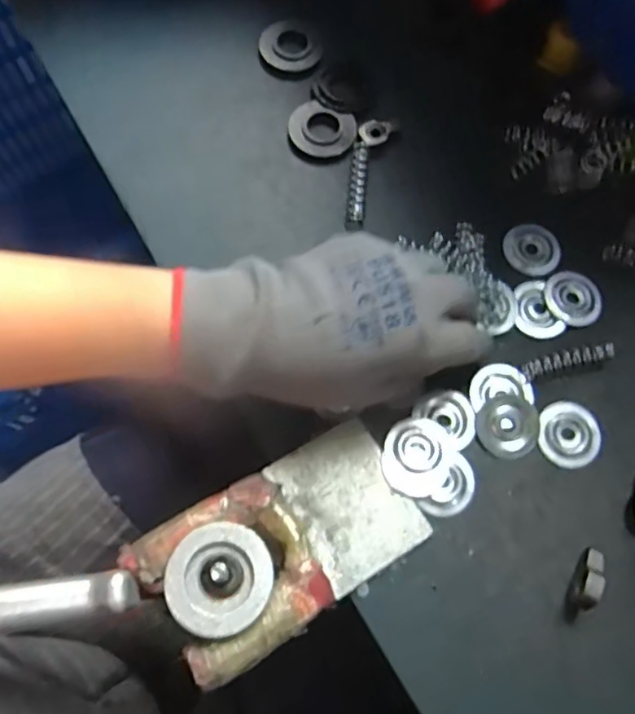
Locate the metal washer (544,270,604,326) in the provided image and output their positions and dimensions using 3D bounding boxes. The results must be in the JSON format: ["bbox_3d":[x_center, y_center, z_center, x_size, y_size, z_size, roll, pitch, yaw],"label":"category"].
[{"bbox_3d":[0.153,-0.035,0.350,0.030,0.004,0.034,-17,73,-8],"label":"metal washer"}]

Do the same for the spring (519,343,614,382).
[{"bbox_3d":[0.142,0.002,0.335,0.054,0.009,0.011,-15,73,-7],"label":"spring"}]

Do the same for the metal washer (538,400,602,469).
[{"bbox_3d":[0.140,0.042,0.324,0.034,0.004,0.036,1,72,-2],"label":"metal washer"}]

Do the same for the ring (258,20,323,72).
[{"bbox_3d":[-0.019,-0.215,0.407,0.042,0.004,0.044,-2,72,-3],"label":"ring"}]

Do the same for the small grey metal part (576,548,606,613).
[{"bbox_3d":[0.136,0.110,0.293,0.010,0.015,0.031,30,73,7],"label":"small grey metal part"}]

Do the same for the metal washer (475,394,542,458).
[{"bbox_3d":[0.106,0.038,0.323,0.035,0.004,0.033,1,72,-2],"label":"metal washer"}]

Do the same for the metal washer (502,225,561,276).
[{"bbox_3d":[0.132,-0.066,0.362,0.033,0.004,0.033,1,72,-2],"label":"metal washer"}]

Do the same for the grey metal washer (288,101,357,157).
[{"bbox_3d":[0.003,-0.147,0.383,0.043,0.005,0.036,17,72,3],"label":"grey metal washer"}]

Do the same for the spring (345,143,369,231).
[{"bbox_3d":[0.025,-0.107,0.370,0.010,0.006,0.058,6,72,-1],"label":"spring"}]

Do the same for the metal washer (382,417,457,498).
[{"bbox_3d":[0.054,0.053,0.316,0.036,0.004,0.042,26,73,6],"label":"metal washer"}]

